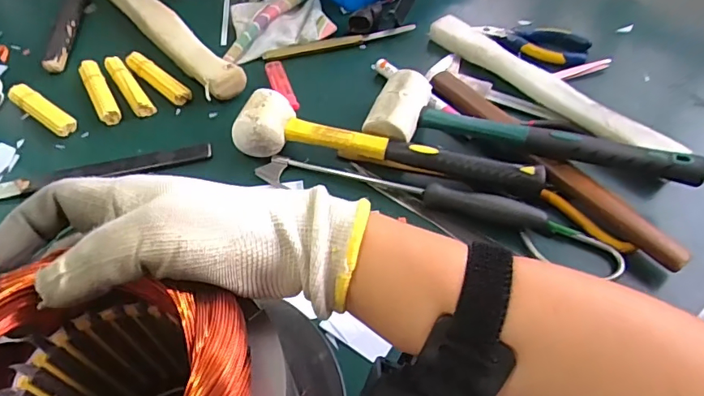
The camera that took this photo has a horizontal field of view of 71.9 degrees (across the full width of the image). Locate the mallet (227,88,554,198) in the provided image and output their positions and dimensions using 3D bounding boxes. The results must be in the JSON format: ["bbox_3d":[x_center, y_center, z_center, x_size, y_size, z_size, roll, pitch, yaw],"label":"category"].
[{"bbox_3d":[0.027,-0.047,0.450,0.282,0.047,0.059,9,54,8],"label":"mallet"}]

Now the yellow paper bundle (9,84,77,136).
[{"bbox_3d":[-0.330,-0.093,0.516,0.096,0.022,0.022,30,60,22],"label":"yellow paper bundle"}]

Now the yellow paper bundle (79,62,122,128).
[{"bbox_3d":[-0.276,-0.116,0.533,0.020,0.016,0.101,-27,57,-17],"label":"yellow paper bundle"}]

